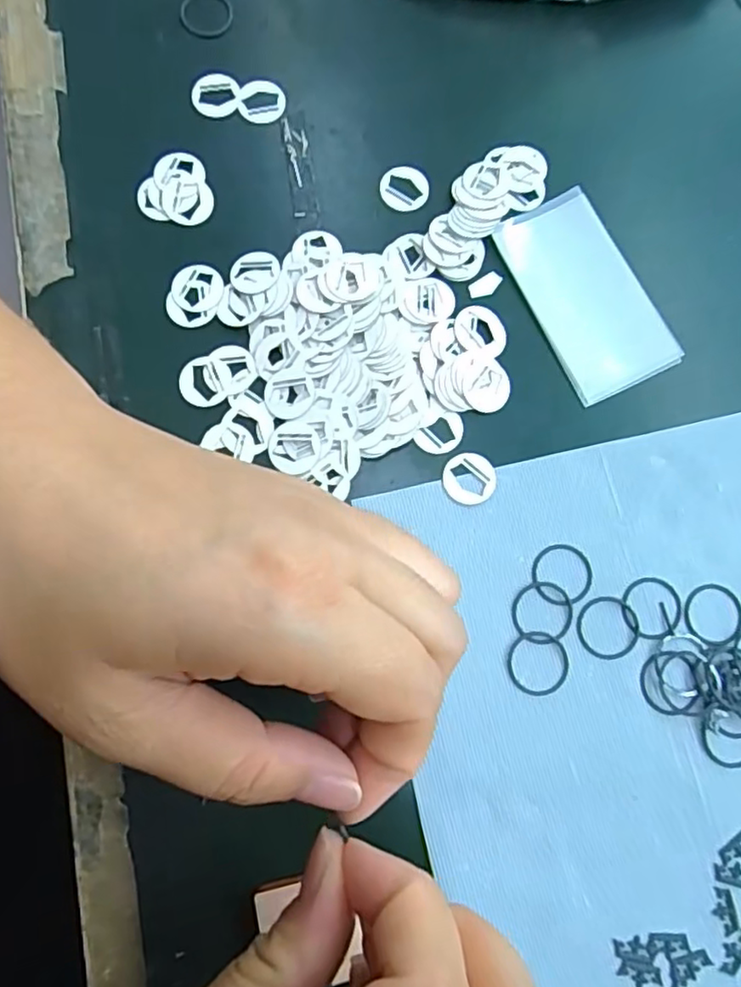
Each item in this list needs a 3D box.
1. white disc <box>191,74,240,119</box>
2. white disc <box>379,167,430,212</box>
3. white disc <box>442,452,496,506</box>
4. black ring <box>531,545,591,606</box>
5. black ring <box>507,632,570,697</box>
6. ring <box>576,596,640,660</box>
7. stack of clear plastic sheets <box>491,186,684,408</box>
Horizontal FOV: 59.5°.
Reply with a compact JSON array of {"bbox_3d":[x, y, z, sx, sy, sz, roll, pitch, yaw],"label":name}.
[{"bbox_3d":[-0.058,-0.151,0.246,0.017,0.004,0.015,14,79,0],"label":"white disc"},{"bbox_3d":[0.013,-0.115,0.244,0.018,0.004,0.017,1,80,-3],"label":"white disc"},{"bbox_3d":[0.034,-0.005,0.224,0.018,0.004,0.018,1,80,-3],"label":"white disc"},{"bbox_3d":[0.065,0.027,0.219,0.021,0.004,0.020,1,80,-3],"label":"black ring"},{"bbox_3d":[0.056,0.056,0.214,0.021,0.004,0.020,1,80,-3],"label":"black ring"},{"bbox_3d":[0.080,0.045,0.217,0.021,0.004,0.021,1,80,-3],"label":"ring"},{"bbox_3d":[0.079,-0.073,0.239,0.042,0.007,0.075,-26,82,-7],"label":"stack of clear plastic sheets"}]

